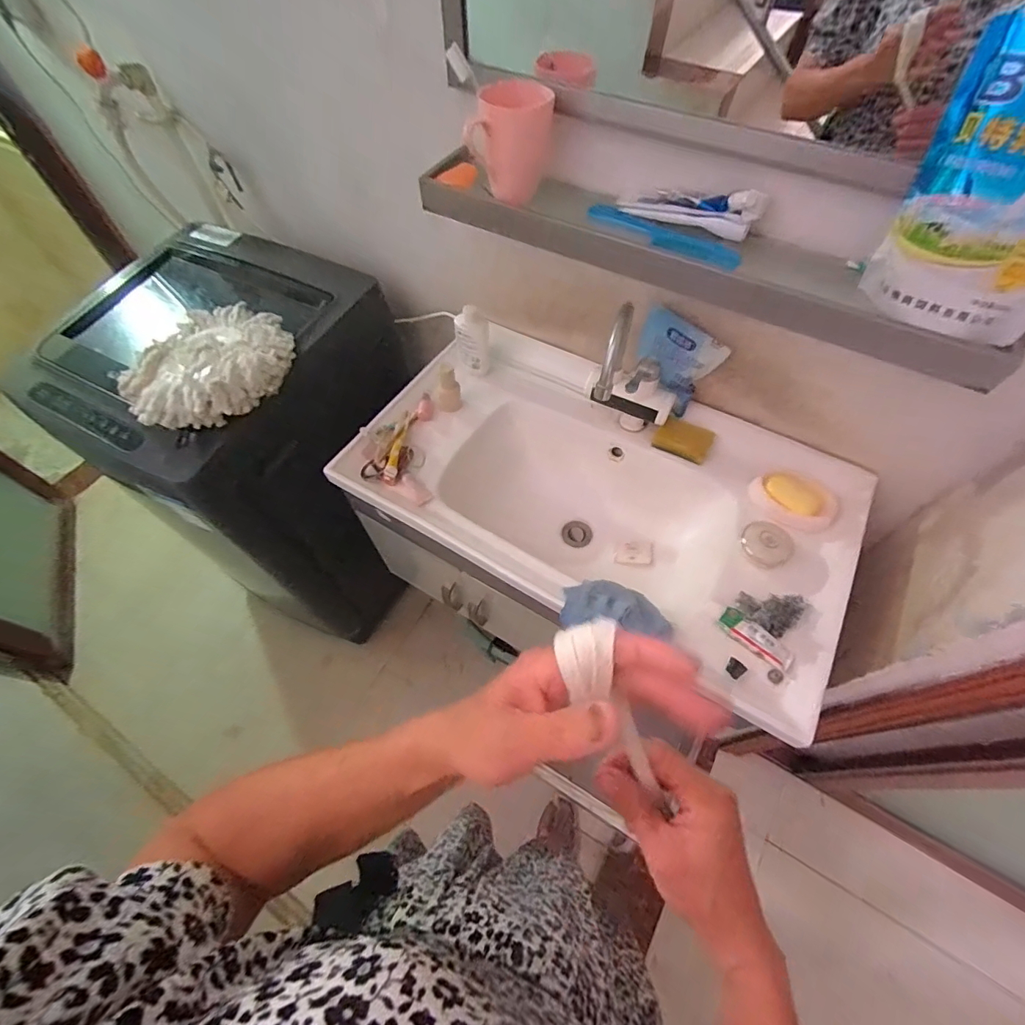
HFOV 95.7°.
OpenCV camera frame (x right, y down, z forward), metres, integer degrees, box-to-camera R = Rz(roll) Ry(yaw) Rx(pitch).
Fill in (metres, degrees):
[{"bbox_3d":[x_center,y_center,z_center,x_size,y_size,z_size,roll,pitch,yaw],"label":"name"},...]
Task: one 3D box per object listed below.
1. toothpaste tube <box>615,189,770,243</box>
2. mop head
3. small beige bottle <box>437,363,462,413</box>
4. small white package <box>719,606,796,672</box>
[{"bbox_3d":[0.226,-0.392,0.591,0.173,0.055,0.032,30,64,17],"label":"toothpaste tube"},{"bbox_3d":[-0.552,-0.273,0.842,0.261,0.071,0.296,26,63,15],"label":"mop head"},{"bbox_3d":[-0.124,-0.240,0.883,0.046,0.112,0.045,-9,60,-5],"label":"small beige bottle"},{"bbox_3d":[0.340,0.176,0.640,0.110,0.021,0.038,36,65,5],"label":"small white package"}]

